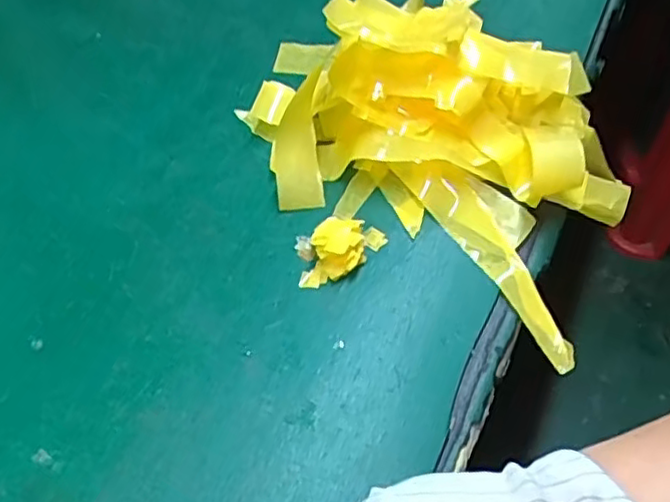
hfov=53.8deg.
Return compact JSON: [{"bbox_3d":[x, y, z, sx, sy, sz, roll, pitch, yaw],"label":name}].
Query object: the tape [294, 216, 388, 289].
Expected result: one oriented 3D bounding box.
[{"bbox_3d":[0.000,-0.006,0.374,0.055,0.022,0.038,-34,62,-18],"label":"tape"}]

